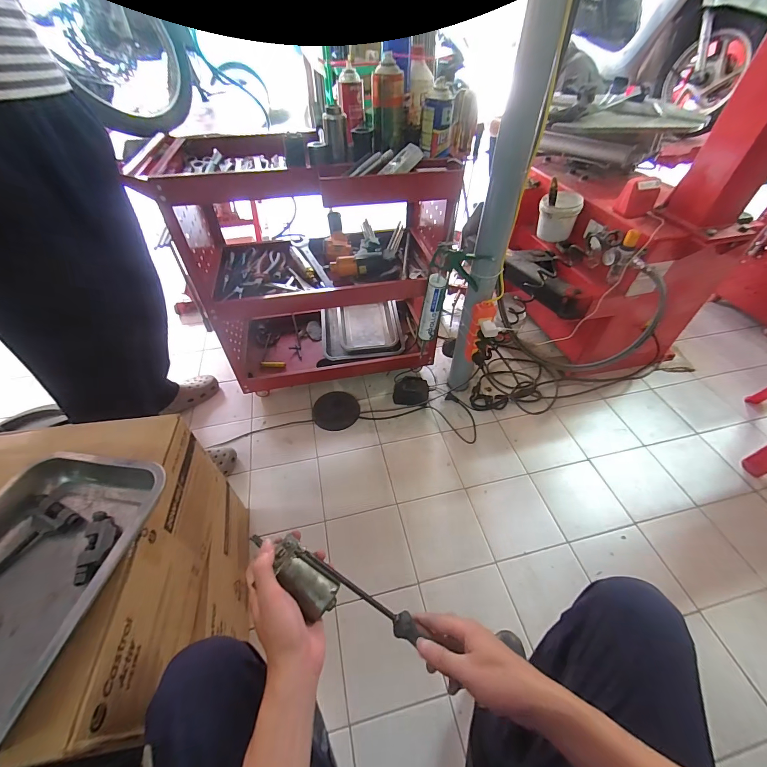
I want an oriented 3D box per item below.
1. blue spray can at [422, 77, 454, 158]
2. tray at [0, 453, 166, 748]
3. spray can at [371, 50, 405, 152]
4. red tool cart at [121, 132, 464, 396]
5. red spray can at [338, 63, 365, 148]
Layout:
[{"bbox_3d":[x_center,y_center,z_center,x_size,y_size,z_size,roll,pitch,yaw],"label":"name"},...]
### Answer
[{"bbox_3d":[0.113,-0.548,0.717,0.062,0.113,0.047,0,47,2],"label":"blue spray can"},{"bbox_3d":[-0.417,0.229,0.395,0.209,0.057,0.313,3,47,5],"label":"tray"},{"bbox_3d":[0.012,-0.567,0.699,0.061,0.144,0.061,-1,47,1],"label":"spray can"},{"bbox_3d":[-0.184,-0.320,1.067,0.685,0.729,0.389,-8,48,-6],"label":"red tool cart"},{"bbox_3d":[-0.082,-0.702,0.863,0.057,0.145,0.061,-1,47,1],"label":"red spray can"}]

